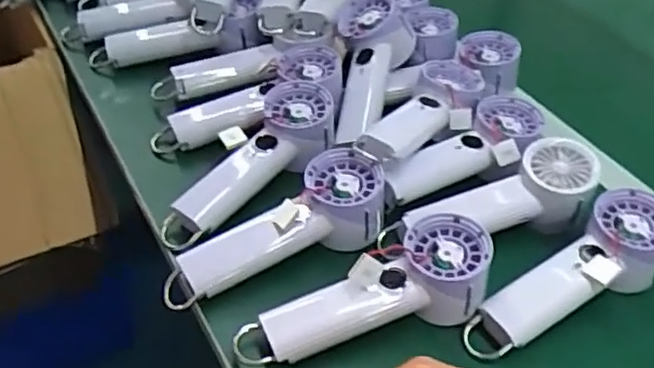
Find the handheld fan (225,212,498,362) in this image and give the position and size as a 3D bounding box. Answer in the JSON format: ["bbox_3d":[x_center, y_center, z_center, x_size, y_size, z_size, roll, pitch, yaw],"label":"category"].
[{"bbox_3d":[0.027,0.075,0.479,0.186,0.051,0.060,-10,45,-15],"label":"handheld fan"}]

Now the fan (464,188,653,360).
[{"bbox_3d":[0.190,0.076,0.517,0.199,0.051,0.065,-30,52,-16],"label":"fan"}]

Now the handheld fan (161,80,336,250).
[{"bbox_3d":[-0.064,-0.015,0.579,0.076,0.040,0.199,32,63,25],"label":"handheld fan"}]

